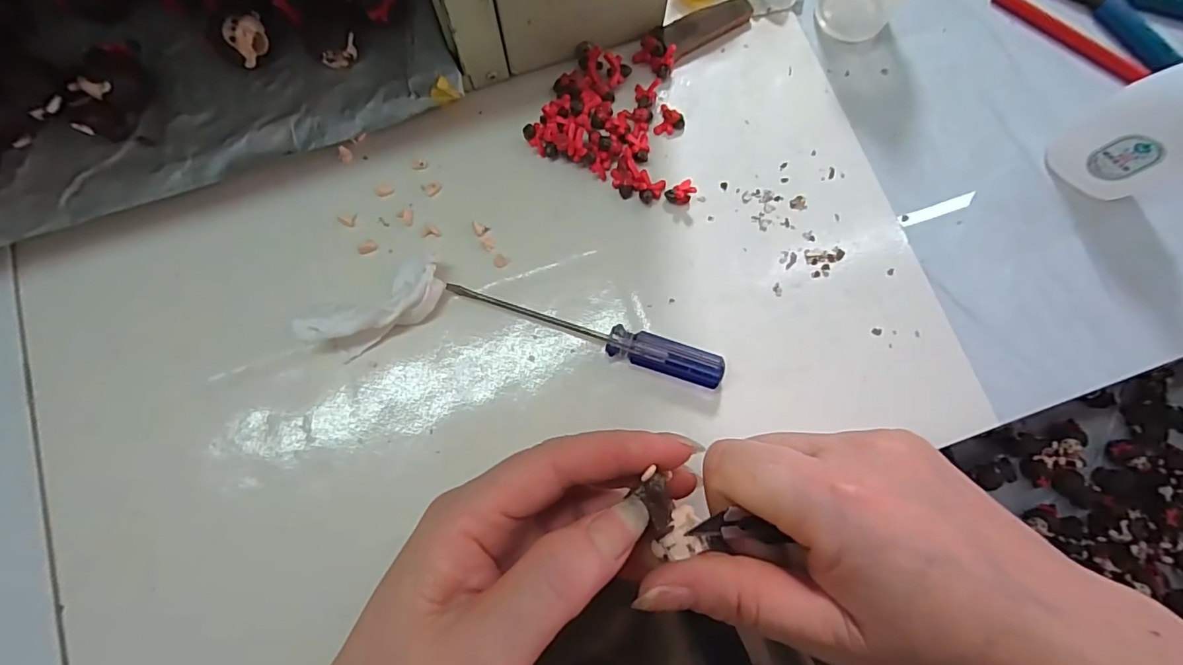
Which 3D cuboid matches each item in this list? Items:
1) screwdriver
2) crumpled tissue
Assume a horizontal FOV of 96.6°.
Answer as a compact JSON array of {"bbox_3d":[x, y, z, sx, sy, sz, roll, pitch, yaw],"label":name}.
[{"bbox_3d":[-0.001,0.000,0.232,0.120,0.016,0.015,18,85,0],"label":"screwdriver"},{"bbox_3d":[-0.095,-0.010,0.232,0.062,0.016,0.027,-32,87,-4],"label":"crumpled tissue"}]

